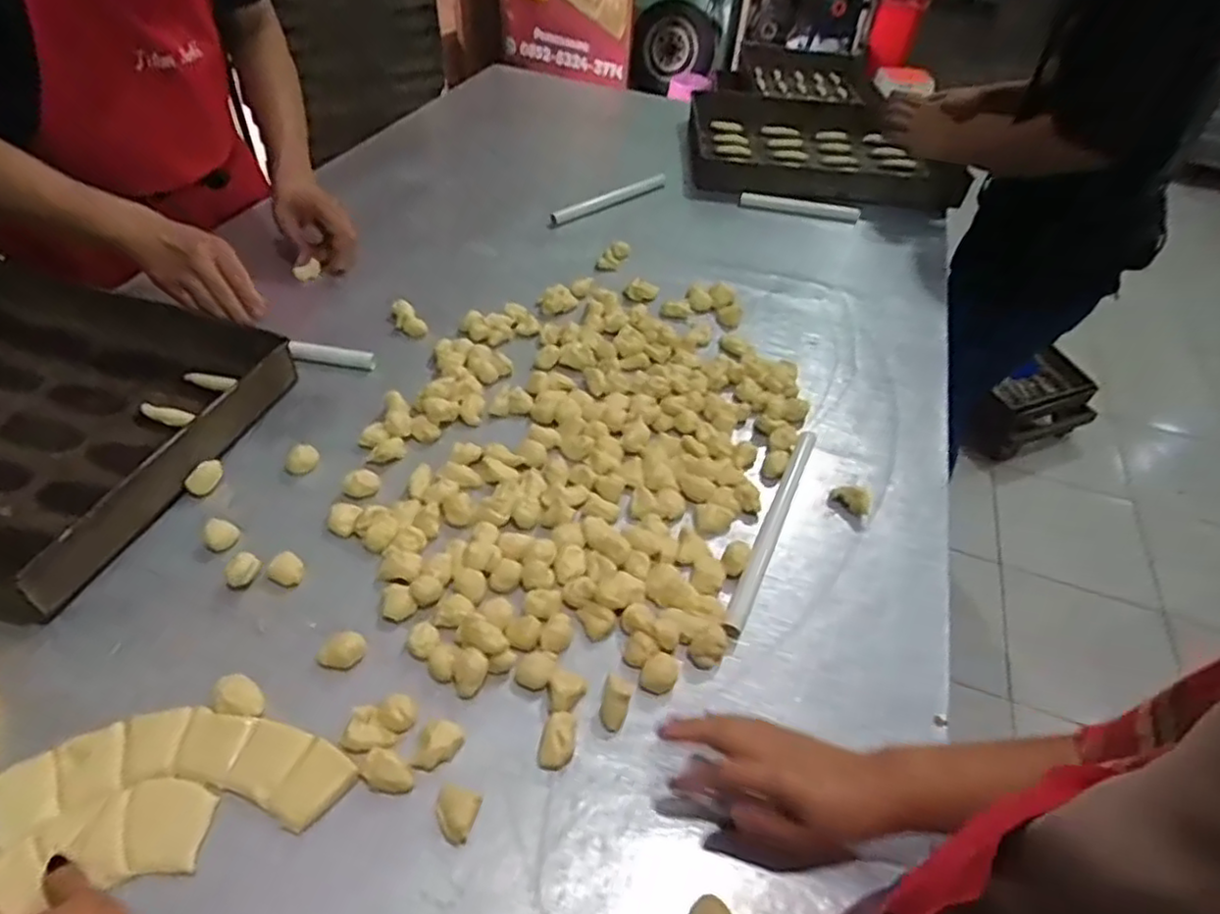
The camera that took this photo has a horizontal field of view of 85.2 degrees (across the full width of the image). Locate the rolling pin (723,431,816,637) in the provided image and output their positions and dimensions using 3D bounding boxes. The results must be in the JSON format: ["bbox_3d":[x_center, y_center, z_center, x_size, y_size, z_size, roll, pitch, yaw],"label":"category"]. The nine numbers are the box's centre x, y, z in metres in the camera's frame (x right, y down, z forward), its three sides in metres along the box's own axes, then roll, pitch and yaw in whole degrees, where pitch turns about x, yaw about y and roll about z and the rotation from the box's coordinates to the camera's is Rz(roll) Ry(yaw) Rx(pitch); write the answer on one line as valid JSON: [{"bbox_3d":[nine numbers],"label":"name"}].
[{"bbox_3d":[0.165,0.064,0.667,0.018,0.021,0.265,21,48,15],"label":"rolling pin"}]

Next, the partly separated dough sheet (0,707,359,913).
[{"bbox_3d":[-0.333,0.240,0.474,0.271,0.009,0.106,-7,47,-15],"label":"partly separated dough sheet"}]

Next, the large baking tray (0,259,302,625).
[{"bbox_3d":[-0.682,-0.071,0.698,0.605,0.051,0.368,16,46,9],"label":"large baking tray"}]

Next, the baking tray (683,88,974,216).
[{"bbox_3d":[0.407,-0.641,1.335,0.508,0.062,0.498,6,46,-1],"label":"baking tray"}]

